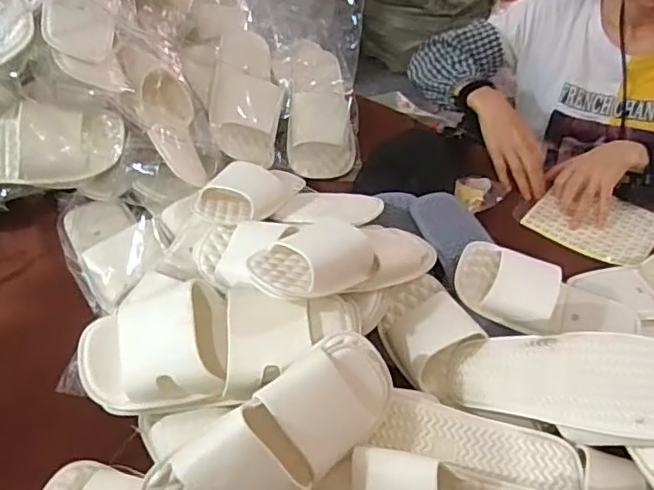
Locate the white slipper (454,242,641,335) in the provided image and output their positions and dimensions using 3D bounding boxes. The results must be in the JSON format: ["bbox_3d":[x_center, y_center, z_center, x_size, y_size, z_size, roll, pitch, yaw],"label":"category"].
[{"bbox_3d":[0.264,0.061,0.694,0.226,0.056,0.095,17,46,-3],"label":"white slipper"}]

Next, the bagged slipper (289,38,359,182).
[{"bbox_3d":[-0.007,-0.231,0.953,0.105,0.060,0.256,-1,67,-3],"label":"bagged slipper"}]

